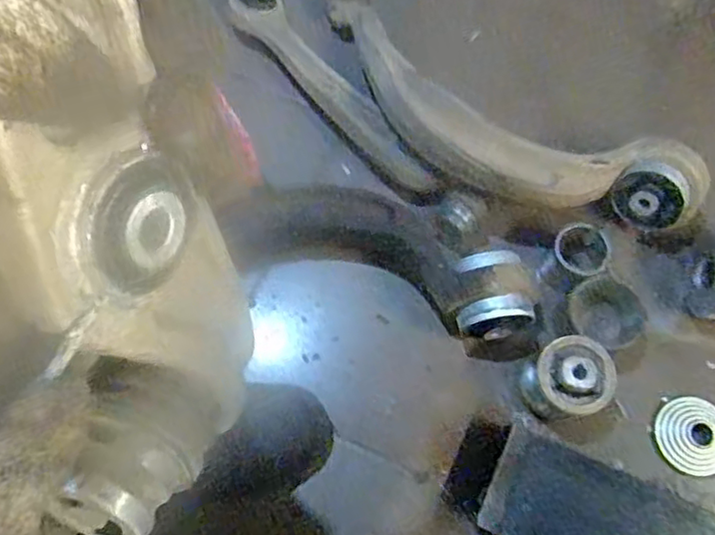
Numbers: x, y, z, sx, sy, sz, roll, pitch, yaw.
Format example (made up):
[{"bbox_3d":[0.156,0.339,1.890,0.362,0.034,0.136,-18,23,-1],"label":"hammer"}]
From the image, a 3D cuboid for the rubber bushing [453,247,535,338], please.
[{"bbox_3d":[0.128,0.029,0.643,0.081,0.074,0.076,-17,71,-6],"label":"rubber bushing"}]

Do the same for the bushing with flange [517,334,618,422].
[{"bbox_3d":[0.201,0.107,0.623,0.075,0.063,0.072,-21,71,-7],"label":"bushing with flange"}]

